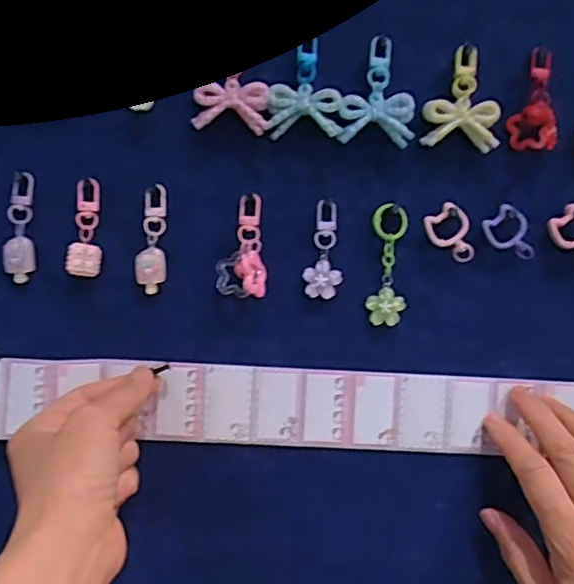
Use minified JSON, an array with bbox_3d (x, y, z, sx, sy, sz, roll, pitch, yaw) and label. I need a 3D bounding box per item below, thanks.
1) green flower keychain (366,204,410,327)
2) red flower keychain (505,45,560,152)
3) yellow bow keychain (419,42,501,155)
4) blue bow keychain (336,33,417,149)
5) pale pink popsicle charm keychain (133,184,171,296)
[{"bbox_3d":[0.066,-0.018,0.394,0.023,0.077,0.006,4,1,11],"label":"green flower keychain"},{"bbox_3d":[0.157,-0.124,0.385,0.030,0.062,0.012,5,1,27],"label":"red flower keychain"},{"bbox_3d":[0.112,-0.124,0.385,0.046,0.061,0.016,4,1,0],"label":"yellow bow keychain"},{"bbox_3d":[0.058,-0.128,0.384,0.047,0.065,0.013,4,1,4],"label":"blue bow keychain"},{"bbox_3d":[-0.085,-0.034,0.387,0.021,0.067,0.007,4,1,-8],"label":"pale pink popsicle charm keychain"}]

